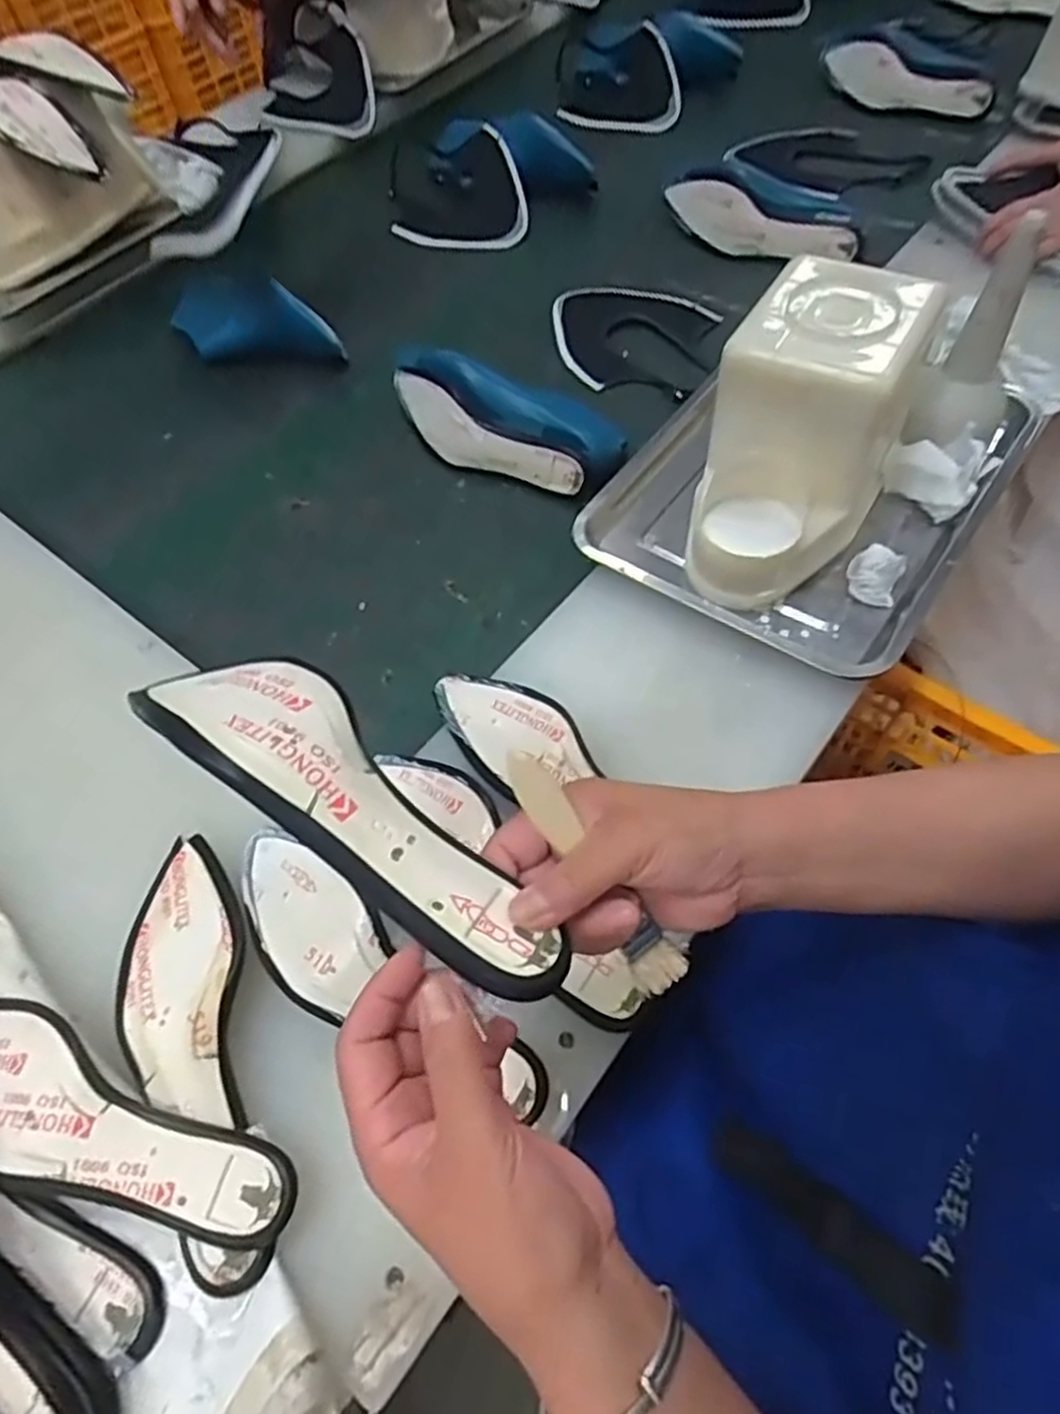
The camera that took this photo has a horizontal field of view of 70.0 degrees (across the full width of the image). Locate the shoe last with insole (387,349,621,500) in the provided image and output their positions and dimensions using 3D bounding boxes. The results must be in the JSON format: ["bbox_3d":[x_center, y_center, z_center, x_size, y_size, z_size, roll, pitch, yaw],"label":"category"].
[{"bbox_3d":[-0.039,-0.304,0.797,0.281,0.080,0.097,25,65,18],"label":"shoe last with insole"}]

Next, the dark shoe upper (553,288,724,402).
[{"bbox_3d":[0.116,-0.443,0.901,0.203,0.028,0.179,20,63,15],"label":"dark shoe upper"}]

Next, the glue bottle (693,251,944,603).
[{"bbox_3d":[0.217,-0.213,0.607,0.137,0.176,0.230,21,64,16],"label":"glue bottle"}]

